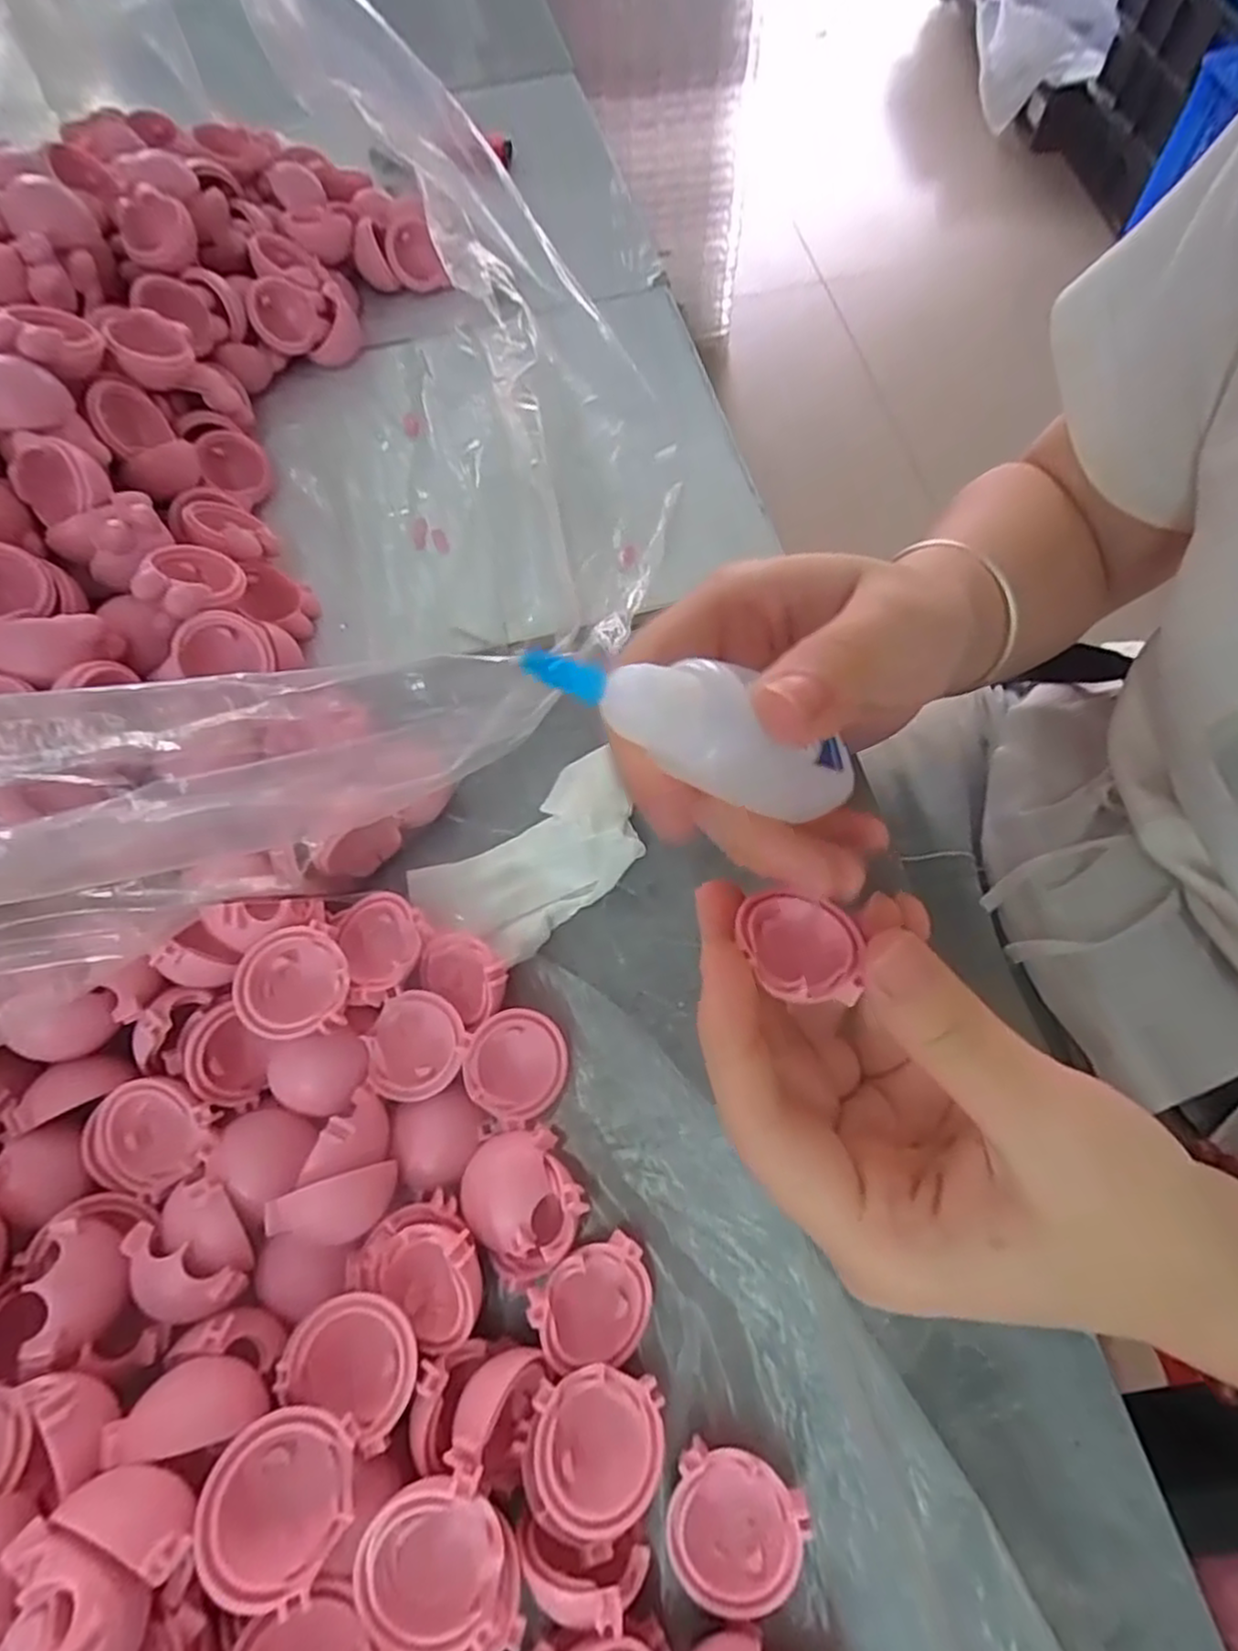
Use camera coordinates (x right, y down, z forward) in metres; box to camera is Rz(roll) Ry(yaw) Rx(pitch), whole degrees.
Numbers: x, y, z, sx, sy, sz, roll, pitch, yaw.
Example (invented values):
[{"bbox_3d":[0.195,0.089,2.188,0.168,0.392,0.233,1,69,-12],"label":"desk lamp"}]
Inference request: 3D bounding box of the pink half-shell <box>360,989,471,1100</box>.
[{"bbox_3d":[-0.058,0.062,0.202,0.029,0.011,0.029,-1,66,3],"label":"pink half-shell"}]

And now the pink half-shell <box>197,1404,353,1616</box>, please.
[{"bbox_3d":[-0.071,0.140,0.147,0.029,0.028,0.015,48,118,14],"label":"pink half-shell"}]

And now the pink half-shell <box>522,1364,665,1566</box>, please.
[{"bbox_3d":[-0.006,0.145,0.165,0.030,0.020,0.031,-1,66,3],"label":"pink half-shell"}]

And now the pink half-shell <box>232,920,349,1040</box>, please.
[{"bbox_3d":[-0.090,0.046,0.202,0.028,0.021,0.029,-18,66,-5],"label":"pink half-shell"}]

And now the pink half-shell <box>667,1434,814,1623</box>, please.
[{"bbox_3d":[0.025,0.162,0.164,0.029,0.014,0.029,22,69,12],"label":"pink half-shell"}]

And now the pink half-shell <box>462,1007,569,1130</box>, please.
[{"bbox_3d":[-0.029,0.068,0.202,0.026,0.014,0.030,24,69,13],"label":"pink half-shell"}]

